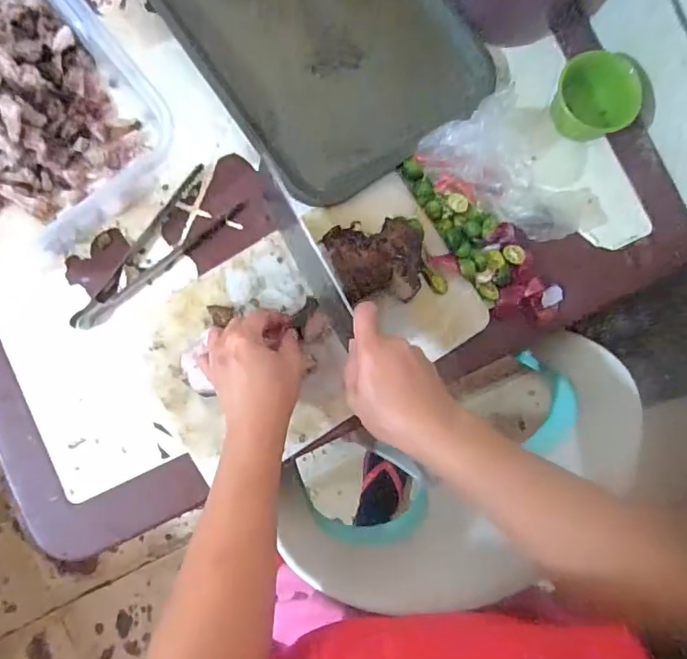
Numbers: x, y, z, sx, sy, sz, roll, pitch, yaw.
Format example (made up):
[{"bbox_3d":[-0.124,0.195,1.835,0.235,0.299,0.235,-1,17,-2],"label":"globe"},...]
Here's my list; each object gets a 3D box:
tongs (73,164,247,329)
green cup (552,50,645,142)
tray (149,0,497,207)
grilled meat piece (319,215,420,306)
[{"bbox_3d":[-0.192,-0.076,0.534,0.061,0.012,0.197,43,82,0],"label":"tongs"},{"bbox_3d":[0.256,-0.235,0.539,0.073,0.042,0.071,1,84,-6],"label":"green cup"},{"bbox_3d":[-0.020,-0.322,0.558,0.267,0.019,0.322,-35,89,-8],"label":"tray"},{"bbox_3d":[0.035,-0.069,0.519,0.102,0.051,0.083,-12,86,-7],"label":"grilled meat piece"}]

